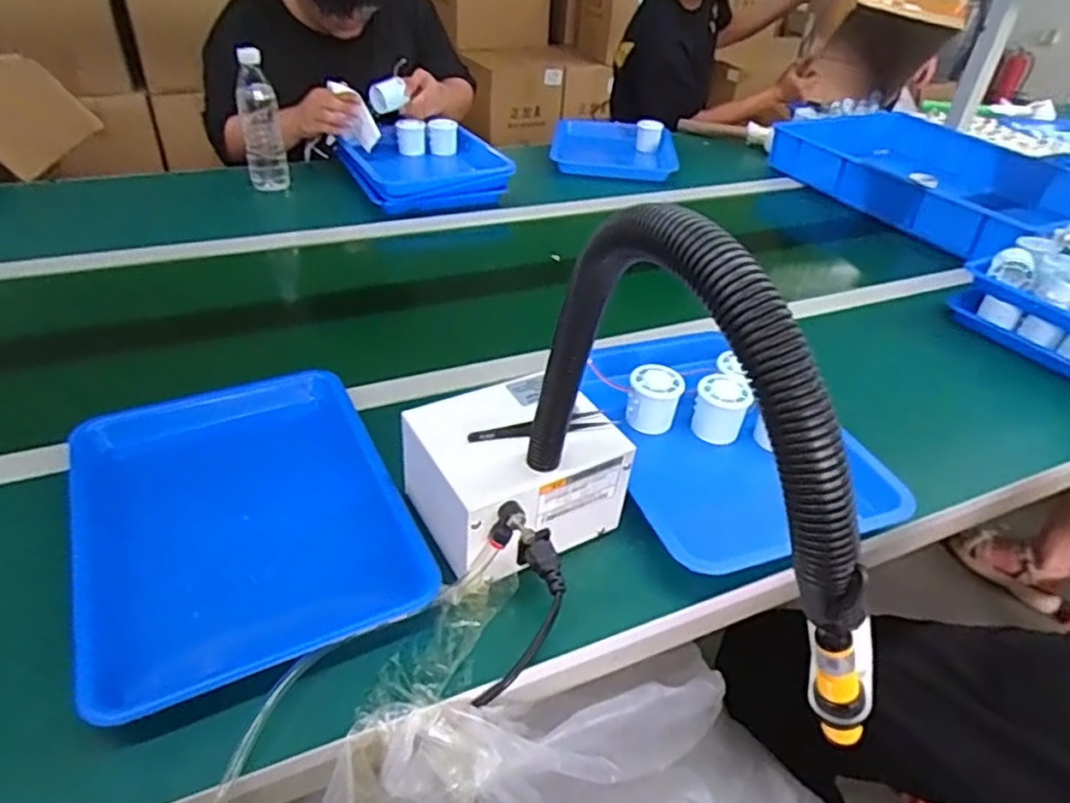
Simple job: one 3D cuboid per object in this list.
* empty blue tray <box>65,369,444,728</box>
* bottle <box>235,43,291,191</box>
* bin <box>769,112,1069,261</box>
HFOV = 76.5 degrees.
[{"bbox_3d":[-0.254,0.100,0.603,0.252,0.061,0.333,-16,42,-25],"label":"empty blue tray"},{"bbox_3d":[-0.469,-0.477,1.160,0.063,0.221,0.057,-10,40,-18],"label":"bottle"},{"bbox_3d":[0.811,-0.439,1.377,0.451,0.111,0.635,-15,42,-23],"label":"bin"}]

